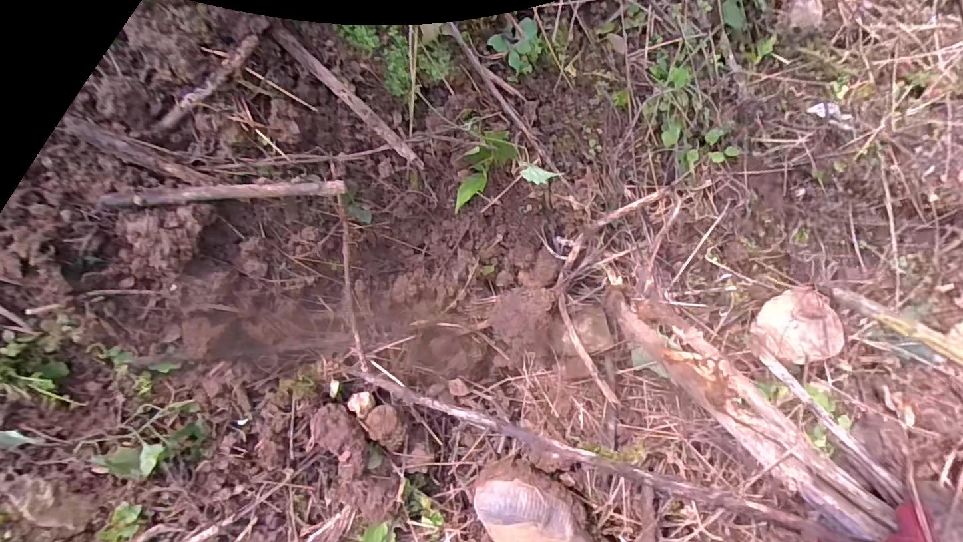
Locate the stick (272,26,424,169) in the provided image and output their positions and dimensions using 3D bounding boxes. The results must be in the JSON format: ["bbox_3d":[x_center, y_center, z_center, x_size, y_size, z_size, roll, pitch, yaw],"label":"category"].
[{"bbox_3d":[-0.105,-0.136,0.391,0.148,0.014,0.010,42,94,-12],"label":"stick"}]

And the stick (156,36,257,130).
[{"bbox_3d":[-0.202,-0.137,0.359,0.098,0.009,0.012,-38,86,5],"label":"stick"}]

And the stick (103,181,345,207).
[{"bbox_3d":[-0.194,-0.060,0.373,0.169,0.015,0.012,-5,89,-10],"label":"stick"}]

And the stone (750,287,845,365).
[{"bbox_3d":[0.355,0.064,0.544,0.082,0.025,0.077,0,90,6],"label":"stone"}]

